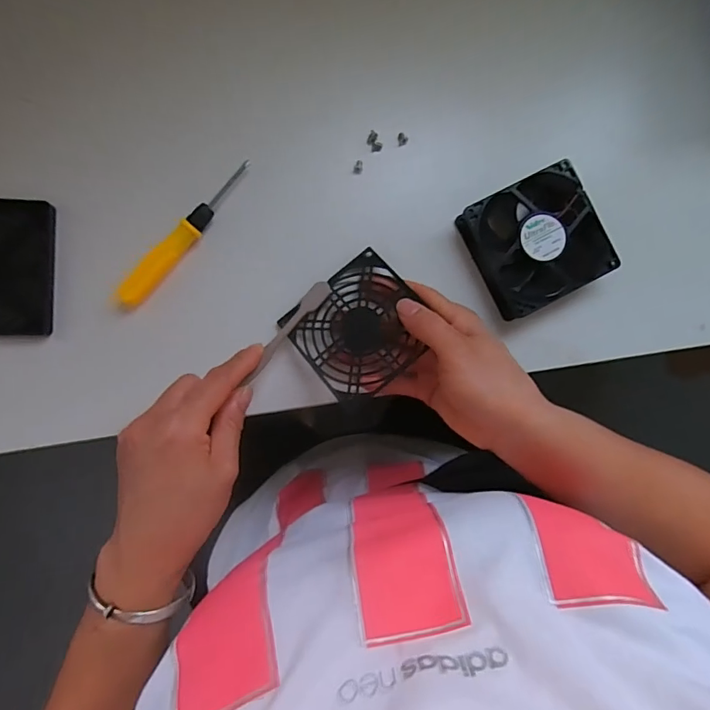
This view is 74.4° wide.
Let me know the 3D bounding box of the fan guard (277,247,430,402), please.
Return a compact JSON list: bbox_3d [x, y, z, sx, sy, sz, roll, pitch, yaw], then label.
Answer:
[{"bbox_3d":[0.004,-0.020,0.342,0.090,0.005,0.087,-41,71,-2],"label":"fan guard"}]

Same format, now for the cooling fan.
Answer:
[{"bbox_3d":[0.138,-0.086,0.360,0.092,0.026,0.091,-26,90,-6],"label":"cooling fan"}]

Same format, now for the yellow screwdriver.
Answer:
[{"bbox_3d":[-0.123,-0.089,0.341,0.015,0.014,0.134,40,85,-2],"label":"yellow screwdriver"}]

